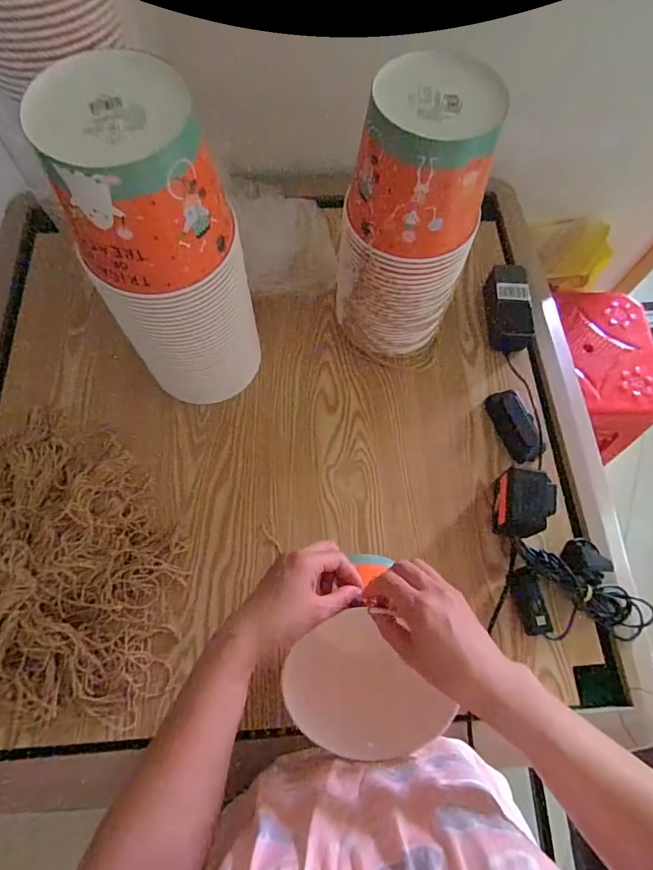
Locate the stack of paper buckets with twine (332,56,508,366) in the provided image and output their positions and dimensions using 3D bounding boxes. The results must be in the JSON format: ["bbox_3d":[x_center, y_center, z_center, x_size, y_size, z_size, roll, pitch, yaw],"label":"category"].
[{"bbox_3d":[0.107,-0.250,0.594,0.152,0.338,0.167,19,69,5],"label":"stack of paper buckets with twine"}]

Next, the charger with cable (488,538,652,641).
[{"bbox_3d":[0.309,0.191,0.586,0.207,0.042,0.119,2,69,-2],"label":"charger with cable"}]

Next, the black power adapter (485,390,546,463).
[{"bbox_3d":[0.270,-0.014,0.672,0.046,0.027,0.108,-14,70,-8],"label":"black power adapter"}]

